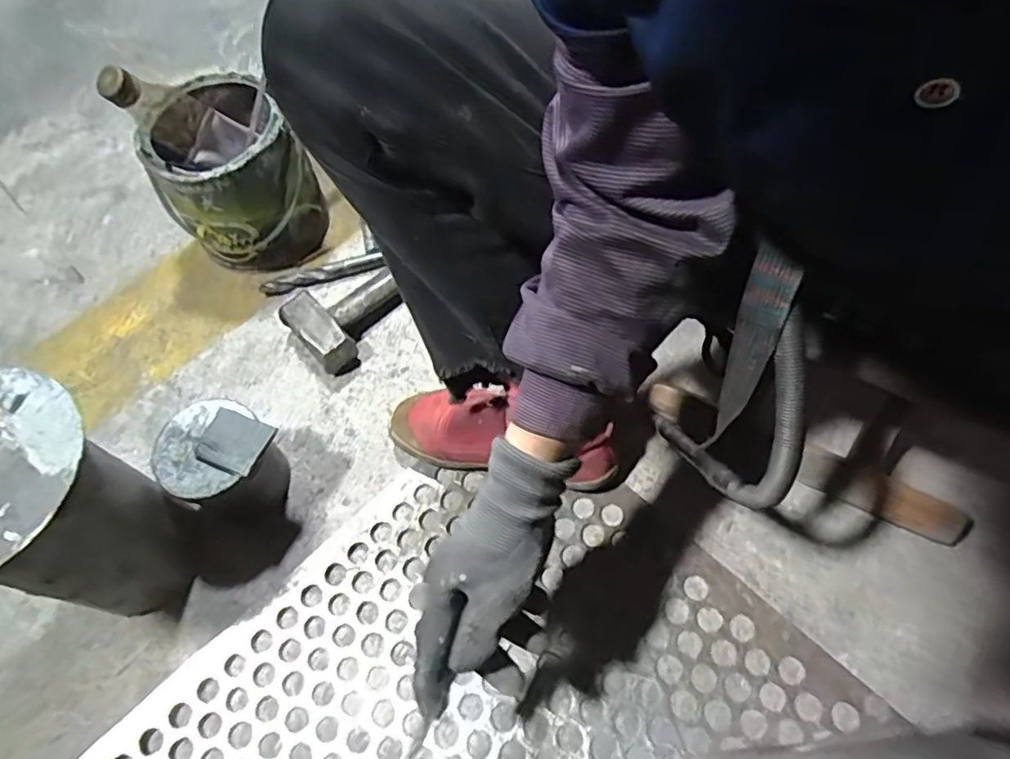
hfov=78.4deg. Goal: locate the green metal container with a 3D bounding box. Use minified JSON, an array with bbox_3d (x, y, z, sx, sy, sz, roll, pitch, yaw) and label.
[{"bbox_3d":[-0.297,-0.231,0.667,0.153,0.215,0.138,-33,64,-14],"label":"green metal container"}]

